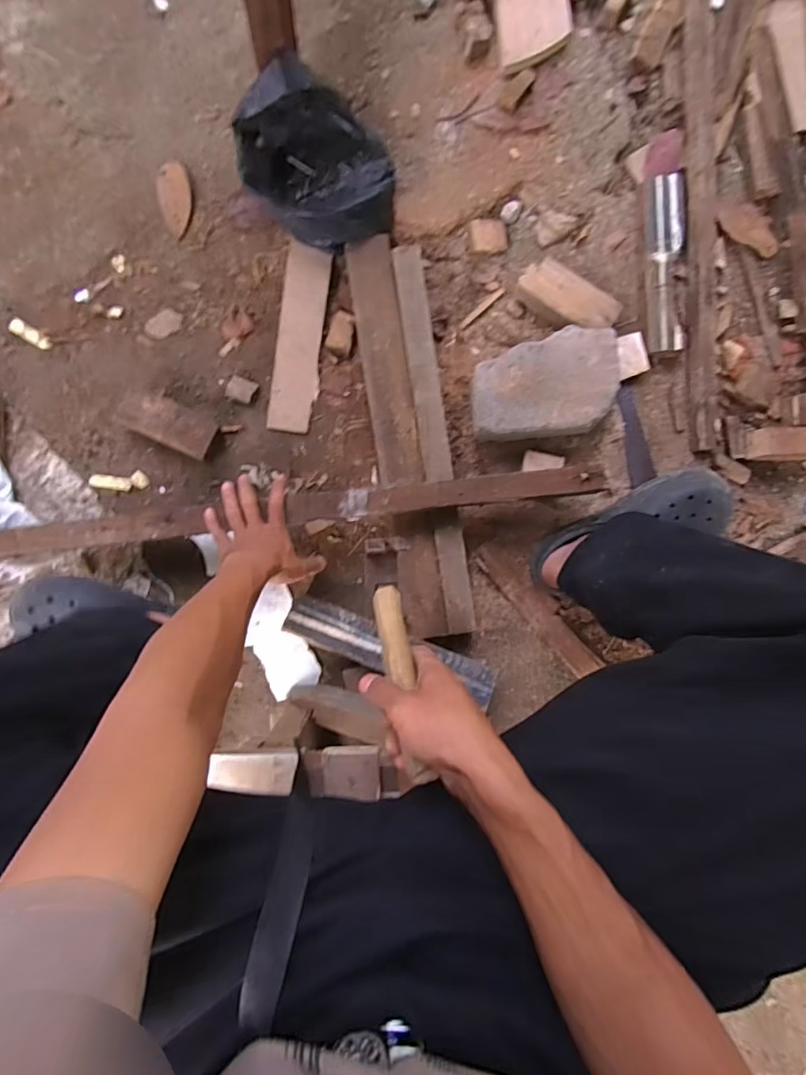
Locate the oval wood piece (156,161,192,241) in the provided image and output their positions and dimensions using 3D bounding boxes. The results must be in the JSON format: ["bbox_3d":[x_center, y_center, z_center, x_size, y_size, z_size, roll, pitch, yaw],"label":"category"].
[{"bbox_3d":[-0.315,-0.469,0.705,0.044,0.006,0.098,-2,92,-1],"label":"oval wood piece"}]

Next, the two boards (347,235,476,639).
[{"bbox_3d":[0.012,-0.135,0.718,0.098,0.054,0.544,-8,92,-2],"label":"two boards"}]

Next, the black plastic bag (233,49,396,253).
[{"bbox_3d":[-0.110,-0.478,0.658,0.168,0.118,0.189,-37,93,0],"label":"black plastic bag"}]

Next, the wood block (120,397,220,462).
[{"bbox_3d":[-0.327,-0.159,0.721,0.124,0.041,0.058,24,92,-2],"label":"wood block"}]

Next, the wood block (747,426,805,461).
[{"bbox_3d":[0.549,-0.133,0.725,0.115,0.053,0.046,-4,92,-2],"label":"wood block"}]

